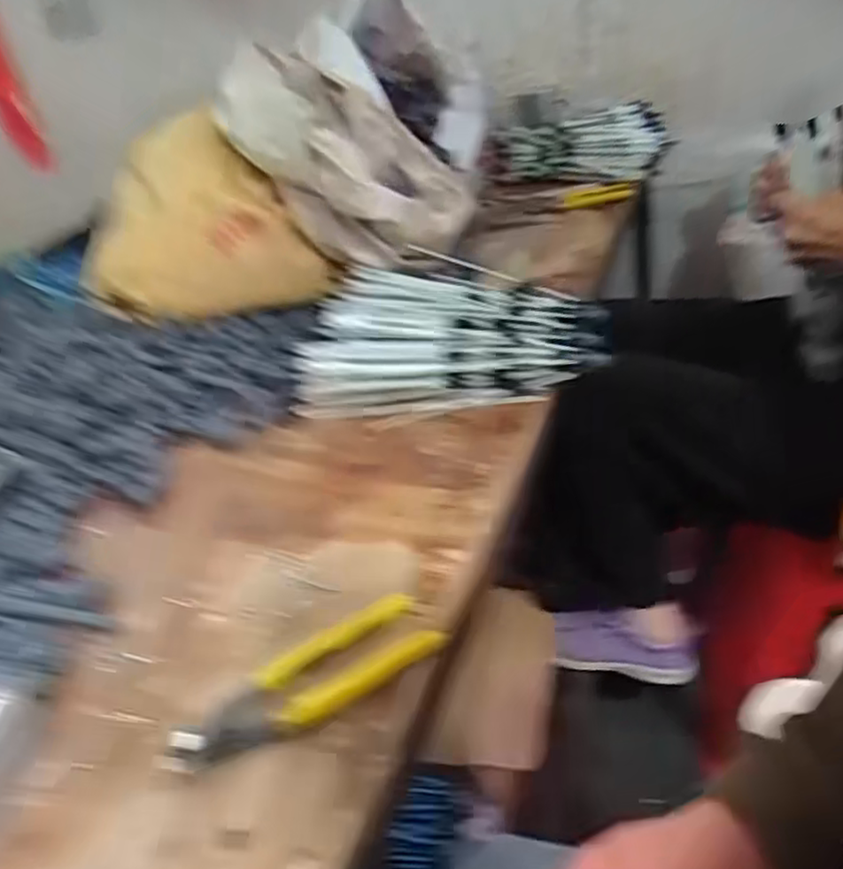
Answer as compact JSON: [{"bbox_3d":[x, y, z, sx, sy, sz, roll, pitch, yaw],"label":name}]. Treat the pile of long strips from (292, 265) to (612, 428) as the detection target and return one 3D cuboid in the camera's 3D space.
[{"bbox_3d":[0.033,-0.108,0.733,0.304,0.055,0.233,-5,33,9],"label":"pile of long strips"}]

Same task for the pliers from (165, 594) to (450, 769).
[{"bbox_3d":[-0.069,0.150,0.417,0.164,0.016,0.054,-25,35,-21],"label":"pliers"}]

